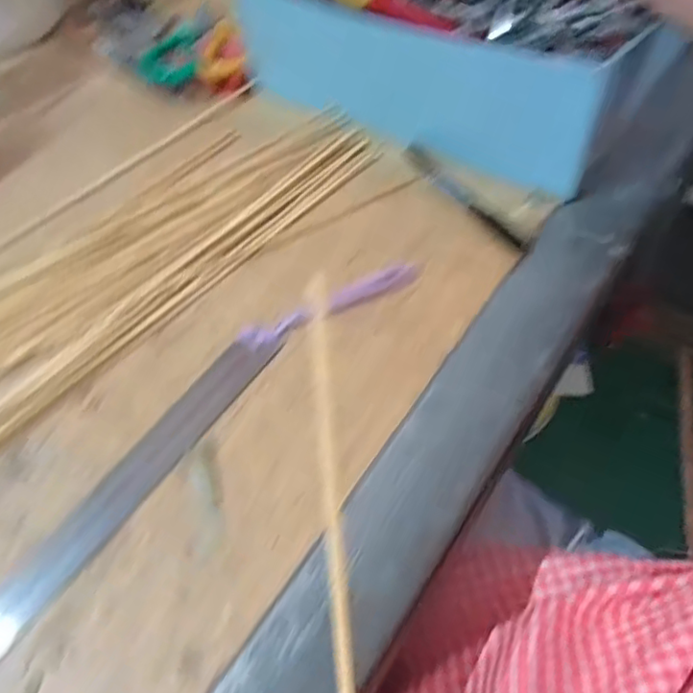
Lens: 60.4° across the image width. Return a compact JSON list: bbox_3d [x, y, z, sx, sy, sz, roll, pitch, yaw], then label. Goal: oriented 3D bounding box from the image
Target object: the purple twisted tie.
[{"bbox_3d":[-0.007,-0.027,0.388,0.128,0.010,0.022,-23,57,-10],"label":"purple twisted tie"}]

